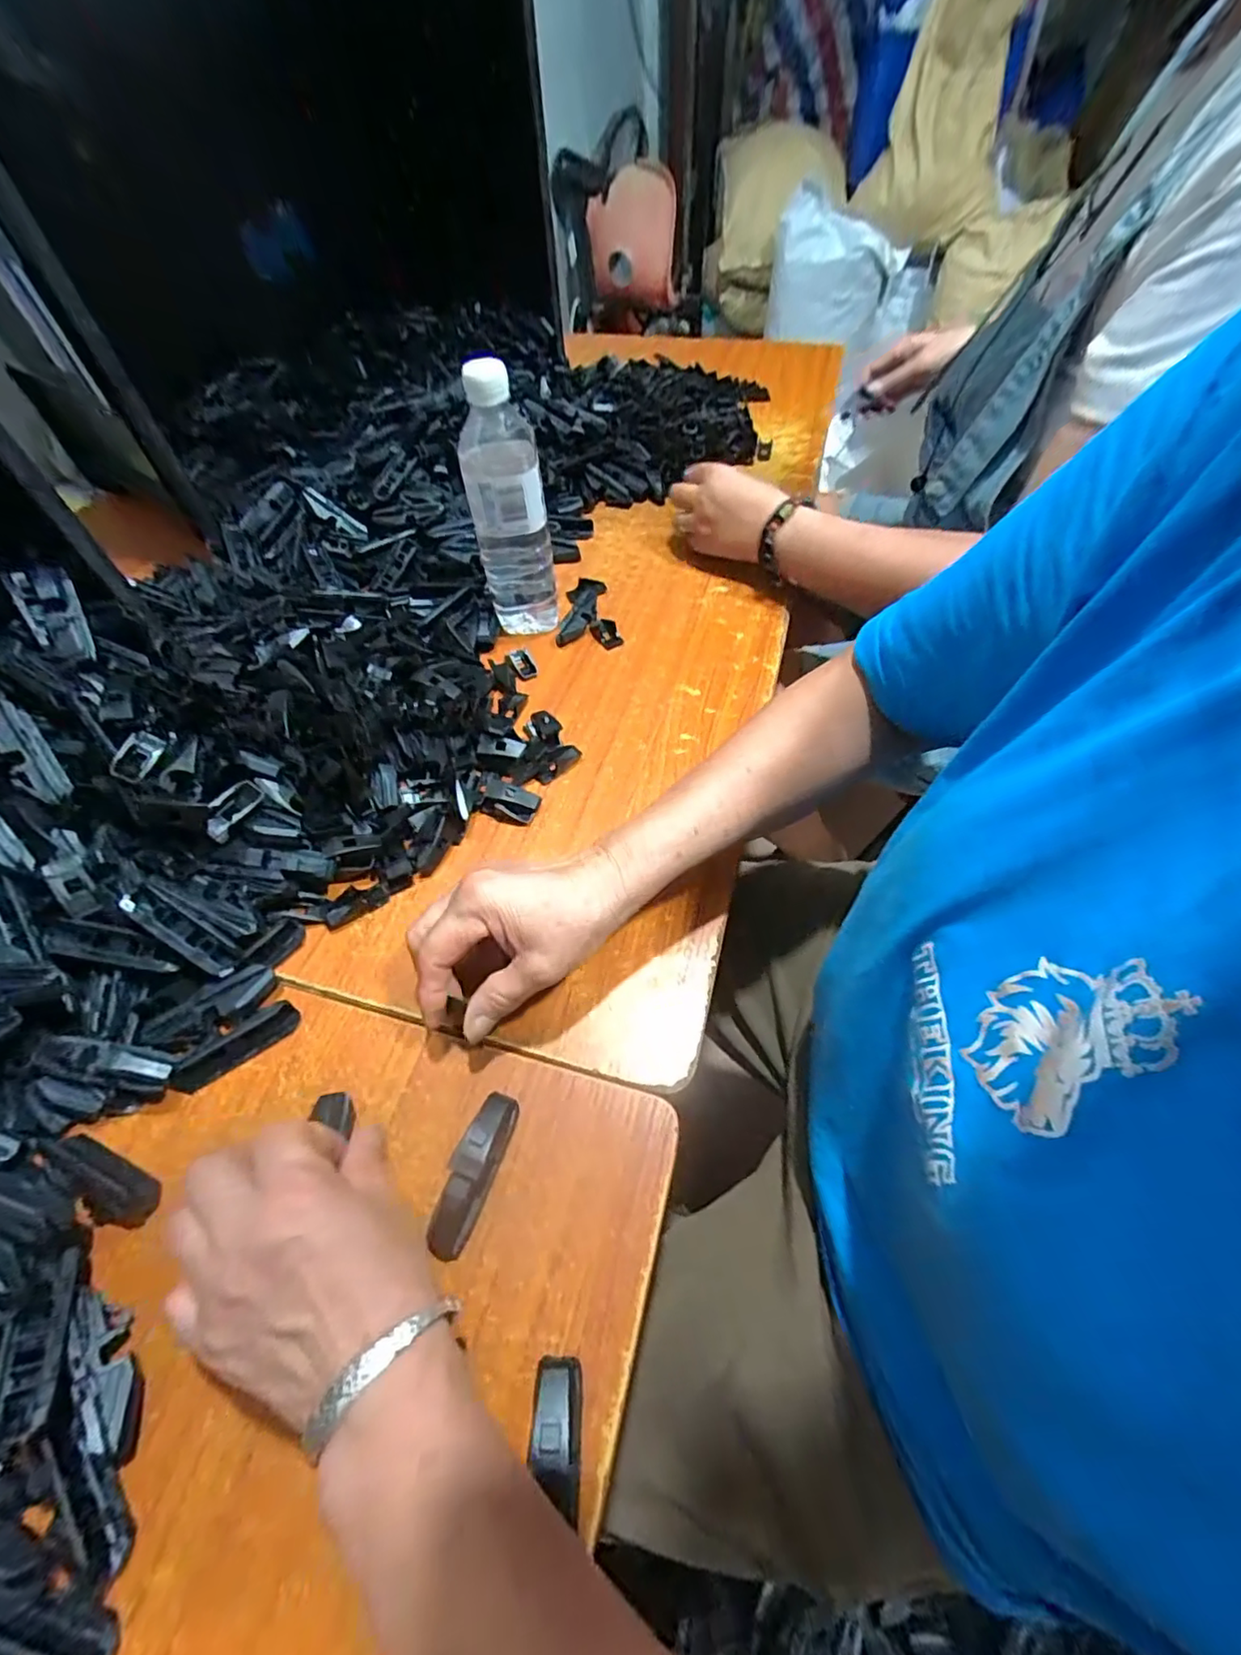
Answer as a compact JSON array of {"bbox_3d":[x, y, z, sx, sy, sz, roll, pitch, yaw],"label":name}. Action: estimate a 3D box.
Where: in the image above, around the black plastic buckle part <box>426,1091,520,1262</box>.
[{"bbox_3d":[-0.077,0.180,0.313,0.020,0.024,0.076,14,56,12],"label":"black plastic buckle part"}]

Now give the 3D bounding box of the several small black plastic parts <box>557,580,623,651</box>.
[{"bbox_3d":[-0.031,-0.218,0.592,0.059,0.021,0.097,-2,54,1],"label":"several small black plastic parts"}]

